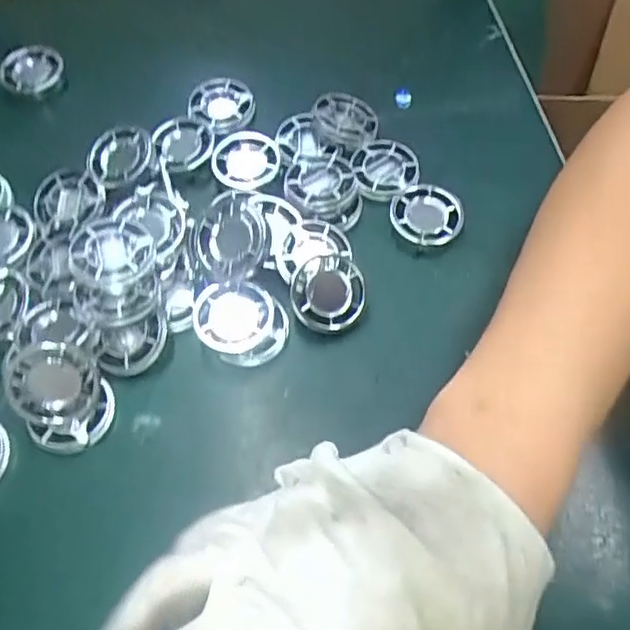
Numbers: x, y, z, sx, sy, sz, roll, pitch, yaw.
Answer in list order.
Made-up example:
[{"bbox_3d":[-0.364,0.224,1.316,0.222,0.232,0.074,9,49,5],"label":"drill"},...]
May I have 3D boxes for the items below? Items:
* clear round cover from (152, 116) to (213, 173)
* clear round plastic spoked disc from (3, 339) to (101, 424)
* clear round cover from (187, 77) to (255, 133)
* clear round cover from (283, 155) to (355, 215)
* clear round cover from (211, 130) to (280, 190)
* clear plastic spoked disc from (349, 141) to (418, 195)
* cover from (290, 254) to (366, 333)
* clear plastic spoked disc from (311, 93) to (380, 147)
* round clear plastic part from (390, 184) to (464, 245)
[{"bbox_3d":[-0.076,-0.100,0.378,0.034,0.009,0.035,-1,61,2],"label":"clear round cover"},{"bbox_3d":[-0.117,0.030,0.297,0.037,0.015,0.038,-2,102,-8],"label":"clear round plastic spoked disc"},{"bbox_3d":[-0.056,-0.127,0.399,0.039,0.012,0.034,-13,63,-7],"label":"clear round cover"},{"bbox_3d":[0.003,-0.071,0.359,0.037,0.011,0.035,-1,61,2],"label":"clear round cover"},{"bbox_3d":[-0.039,-0.088,0.373,0.038,0.008,0.034,-8,61,-2],"label":"clear round cover"},{"bbox_3d":[0.039,-0.084,0.372,0.038,0.008,0.038,-1,61,2],"label":"clear plastic spoked disc"},{"bbox_3d":[0.007,-0.010,0.327,0.036,0.014,0.037,0,63,0],"label":"cover"},{"bbox_3d":[0.018,-0.114,0.382,0.036,0.008,0.036,-1,61,2],"label":"clear plastic spoked disc"},{"bbox_3d":[0.061,-0.053,0.356,0.038,0.009,0.036,-1,61,2],"label":"round clear plastic part"}]

